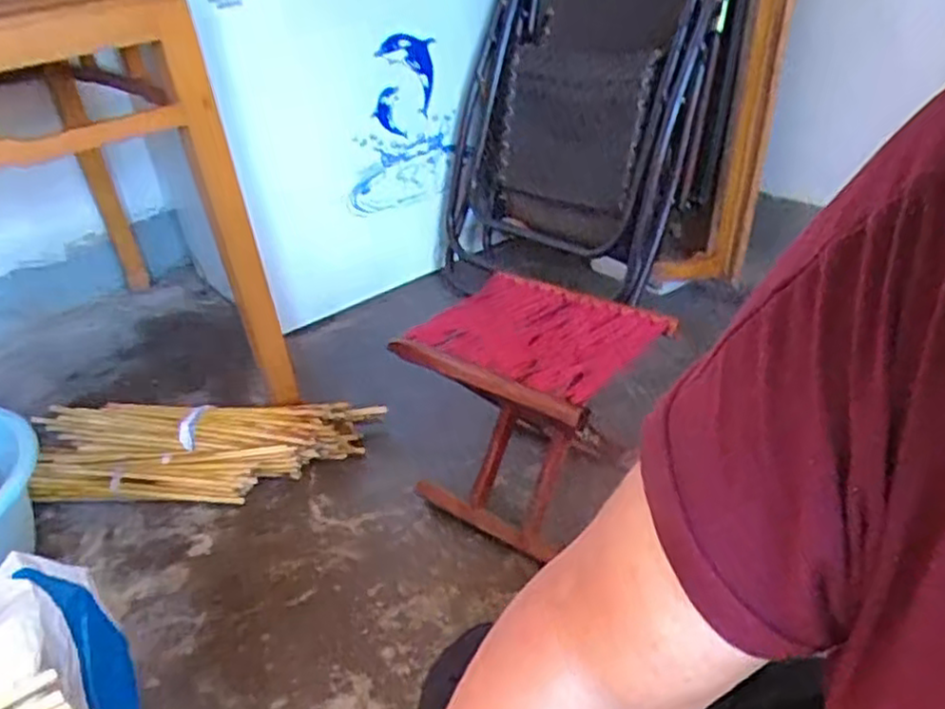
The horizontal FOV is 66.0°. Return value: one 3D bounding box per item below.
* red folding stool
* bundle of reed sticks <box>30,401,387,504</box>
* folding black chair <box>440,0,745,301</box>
[{"bbox_3d":[0.091,0.093,1.073,0.295,0.306,0.264,19,40,37],"label":"red folding stool"},{"bbox_3d":[-0.484,0.169,1.311,0.612,0.099,0.207,-3,31,3],"label":"bundle of reed sticks"},{"bbox_3d":[0.258,-0.567,1.671,0.269,0.922,0.686,5,14,-36],"label":"folding black chair"}]

